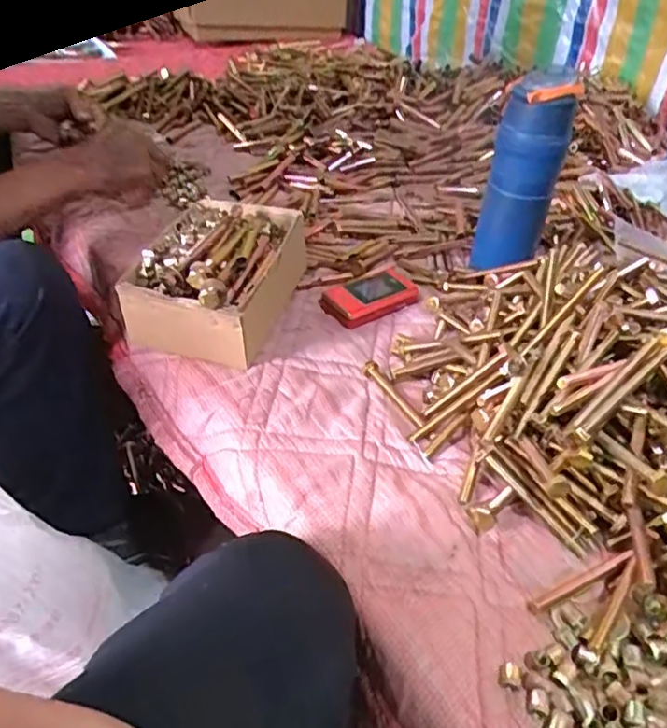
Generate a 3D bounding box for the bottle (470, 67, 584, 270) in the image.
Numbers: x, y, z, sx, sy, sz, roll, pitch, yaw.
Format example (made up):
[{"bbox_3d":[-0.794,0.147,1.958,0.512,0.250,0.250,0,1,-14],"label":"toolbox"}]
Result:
[{"bbox_3d":[0.214,-0.211,0.689,0.075,0.214,0.063,15,43,12],"label":"bottle"}]

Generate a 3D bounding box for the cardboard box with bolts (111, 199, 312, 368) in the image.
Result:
[{"bbox_3d":[-0.117,-0.094,0.623,0.130,0.081,0.184,13,42,11],"label":"cardboard box with bolts"}]

